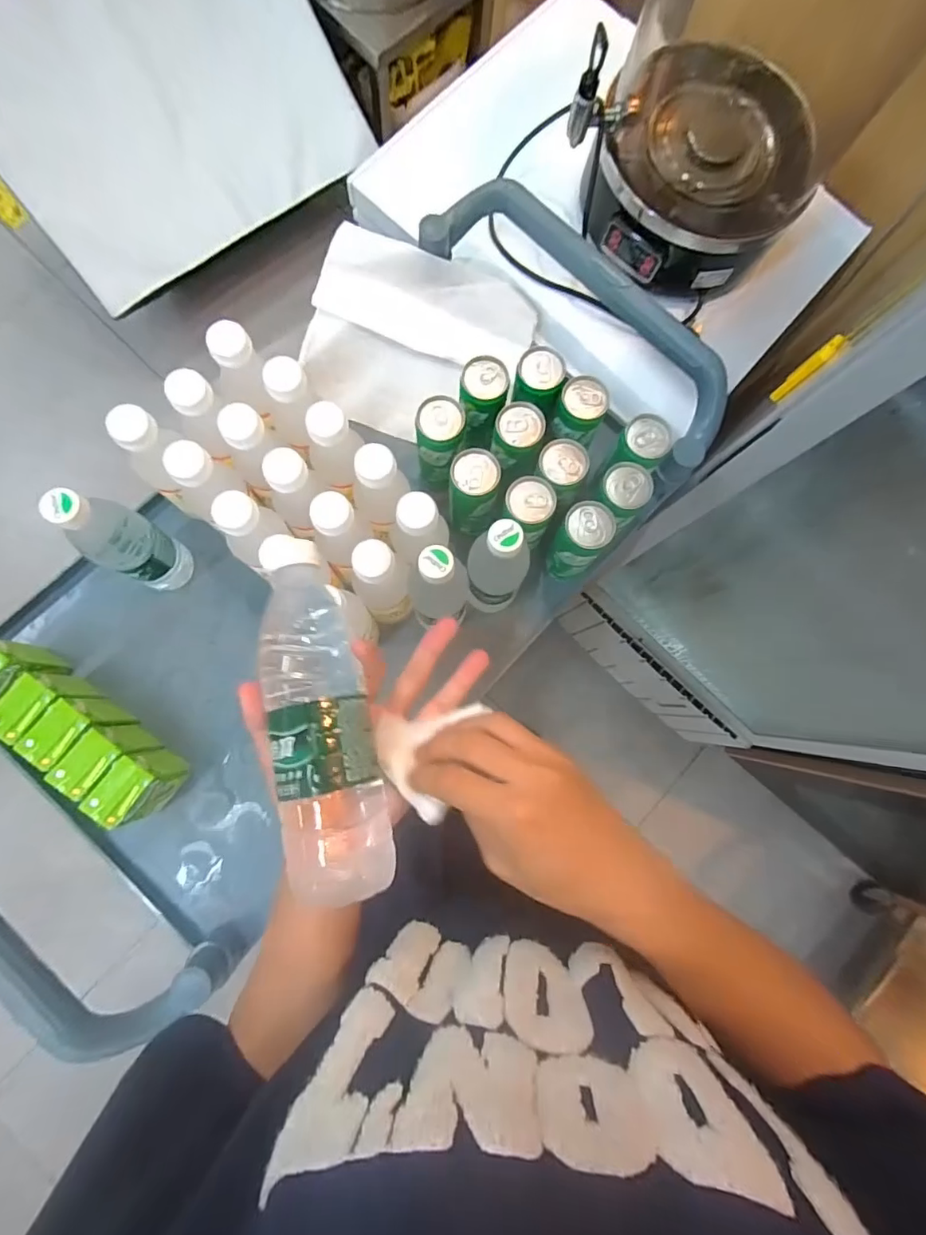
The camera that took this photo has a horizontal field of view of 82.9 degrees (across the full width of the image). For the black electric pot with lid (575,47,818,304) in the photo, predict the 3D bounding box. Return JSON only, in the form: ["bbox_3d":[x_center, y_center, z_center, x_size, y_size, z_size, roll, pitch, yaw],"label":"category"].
[{"bbox_3d":[0.296,-0.577,0.696,0.257,0.155,0.249,1,83,-4],"label":"black electric pot with lid"}]

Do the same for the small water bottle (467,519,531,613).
[{"bbox_3d":[0.037,-0.049,0.582,0.060,0.217,0.054,-3,83,-5],"label":"small water bottle"}]

